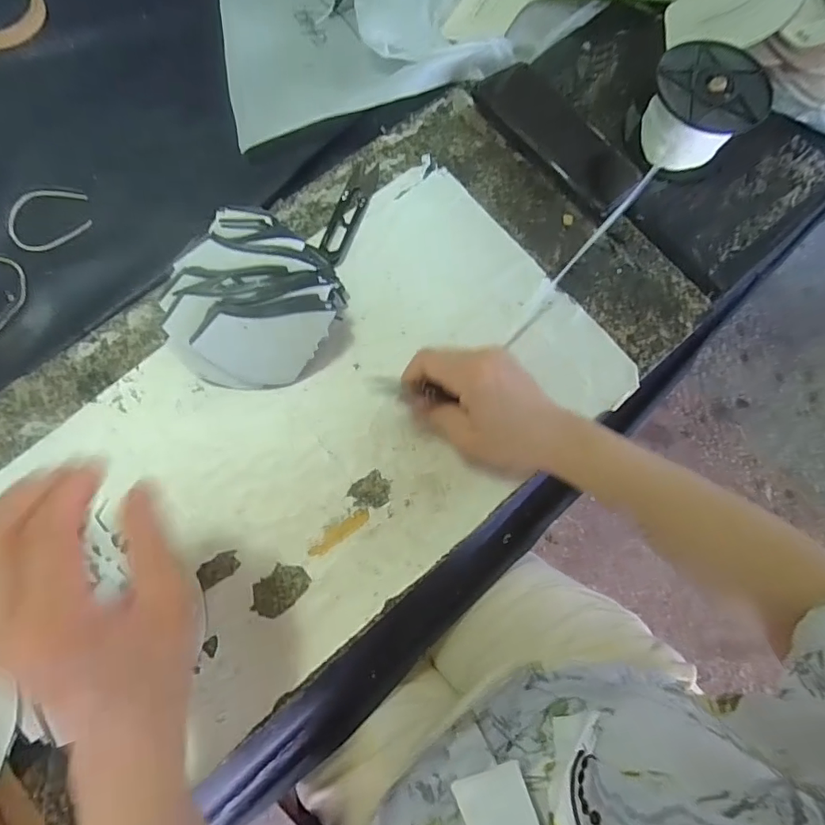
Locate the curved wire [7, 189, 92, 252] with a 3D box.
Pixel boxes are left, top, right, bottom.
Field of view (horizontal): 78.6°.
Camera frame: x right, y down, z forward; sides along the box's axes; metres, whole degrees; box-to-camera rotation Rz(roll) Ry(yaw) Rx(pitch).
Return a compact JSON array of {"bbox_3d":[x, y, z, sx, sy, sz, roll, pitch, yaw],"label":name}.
[{"bbox_3d":[-0.305,-0.163,0.423,0.065,0.004,0.052,-15,86,-7],"label":"curved wire"}]

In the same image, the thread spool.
[{"bbox_3d":[0.244,-0.262,0.430,0.087,0.052,0.082,0,77,-1],"label":"thread spool"}]

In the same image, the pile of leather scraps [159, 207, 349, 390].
[{"bbox_3d":[-0.114,-0.079,0.373,0.112,0.051,0.129,33,79,6],"label":"pile of leather scraps"}]

